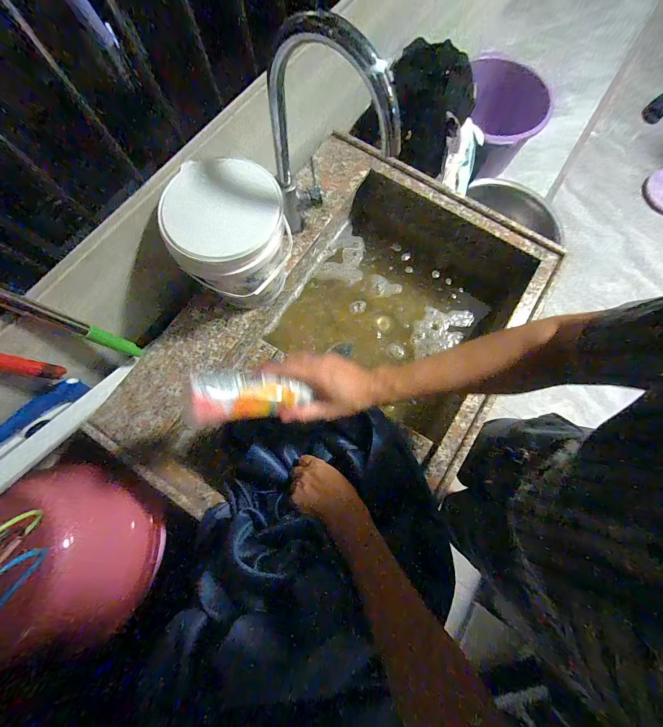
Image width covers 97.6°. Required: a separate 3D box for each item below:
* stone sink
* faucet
[{"bbox_3d":[0.025,-0.039,0.652,0.583,0.189,0.804,32,80,8],"label":"stone sink"},{"bbox_3d":[-0.003,-0.301,0.450,0.203,0.341,0.063,23,78,6],"label":"faucet"}]

